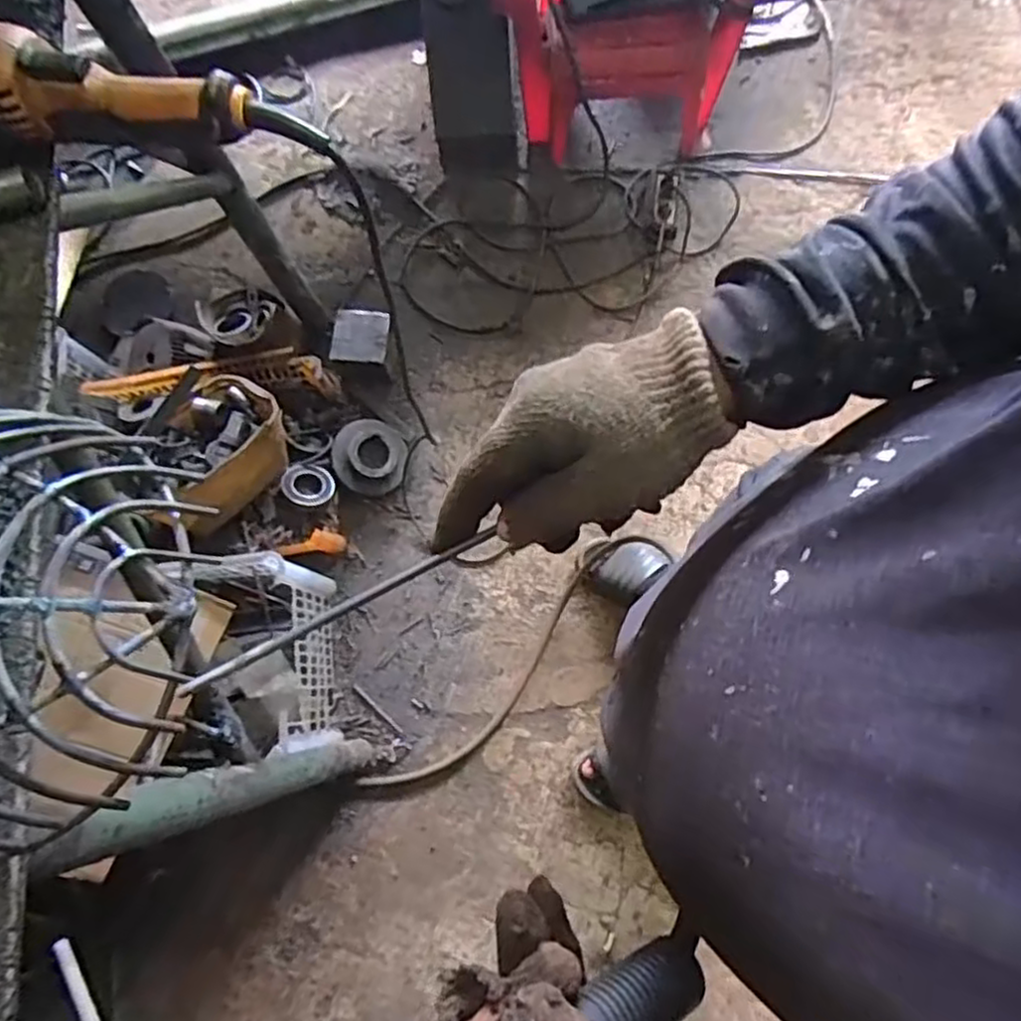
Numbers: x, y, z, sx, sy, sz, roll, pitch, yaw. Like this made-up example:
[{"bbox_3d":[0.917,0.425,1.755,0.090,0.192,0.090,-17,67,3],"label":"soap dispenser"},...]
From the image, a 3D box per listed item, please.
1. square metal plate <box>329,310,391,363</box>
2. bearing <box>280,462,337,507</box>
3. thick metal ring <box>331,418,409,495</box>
[{"bbox_3d":[-0.271,-0.317,1.309,0.100,0.010,0.093,2,89,-9],"label":"square metal plate"},{"bbox_3d":[-0.354,-0.045,1.265,0.088,0.014,0.087,9,51,-11],"label":"bearing"},{"bbox_3d":[-0.254,-0.098,1.303,0.129,0.042,0.129,18,74,-22],"label":"thick metal ring"}]

